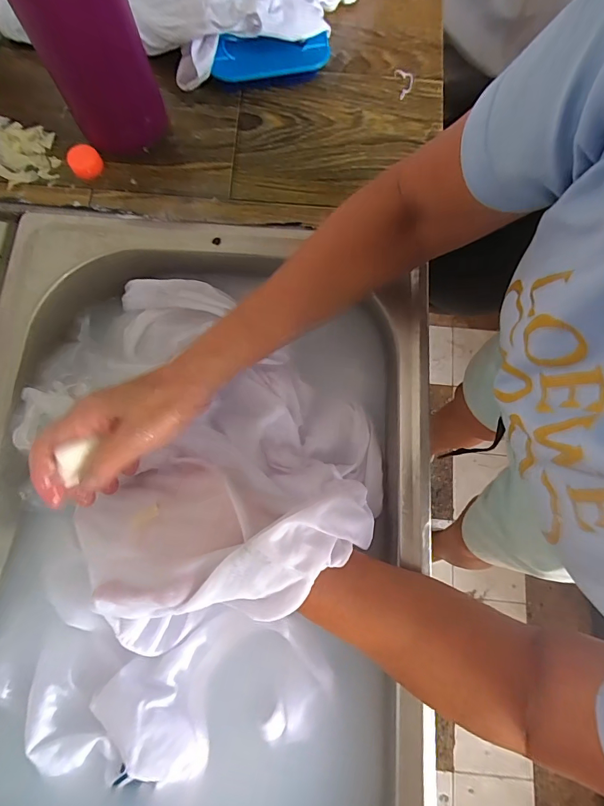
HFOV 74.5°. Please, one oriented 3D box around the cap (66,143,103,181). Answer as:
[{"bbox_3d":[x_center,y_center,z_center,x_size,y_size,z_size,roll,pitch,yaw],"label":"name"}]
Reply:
[{"bbox_3d":[-0.219,-0.243,0.402,0.031,0.015,0.030,0,77,-2],"label":"cap"}]

